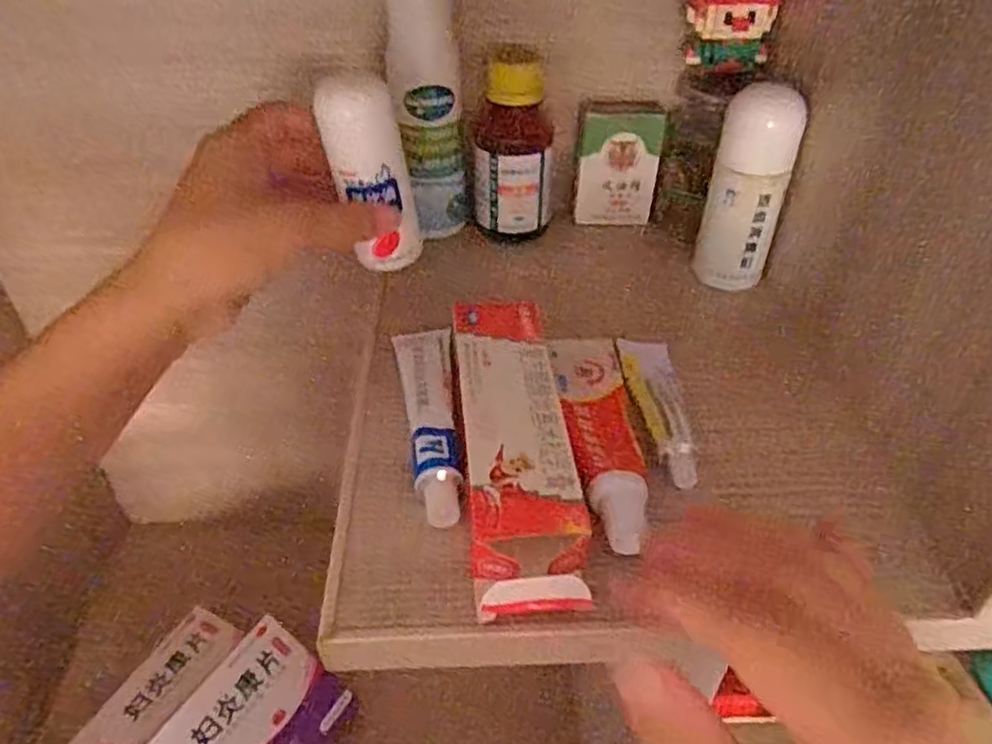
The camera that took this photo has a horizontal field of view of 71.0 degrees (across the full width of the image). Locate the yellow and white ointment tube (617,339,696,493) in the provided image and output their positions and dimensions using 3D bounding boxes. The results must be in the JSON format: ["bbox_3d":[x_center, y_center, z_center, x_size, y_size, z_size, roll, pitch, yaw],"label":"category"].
[{"bbox_3d":[0.073,0.013,0.308,0.024,0.015,0.101,1,41,1],"label":"yellow and white ointment tube"}]

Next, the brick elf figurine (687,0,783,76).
[{"bbox_3d":[0.125,-0.190,0.366,0.045,0.057,0.029,13,42,14],"label":"brick elf figurine"}]

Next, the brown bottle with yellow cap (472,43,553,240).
[{"bbox_3d":[0.010,-0.128,0.400,0.044,0.102,0.038,3,41,3],"label":"brown bottle with yellow cap"}]

